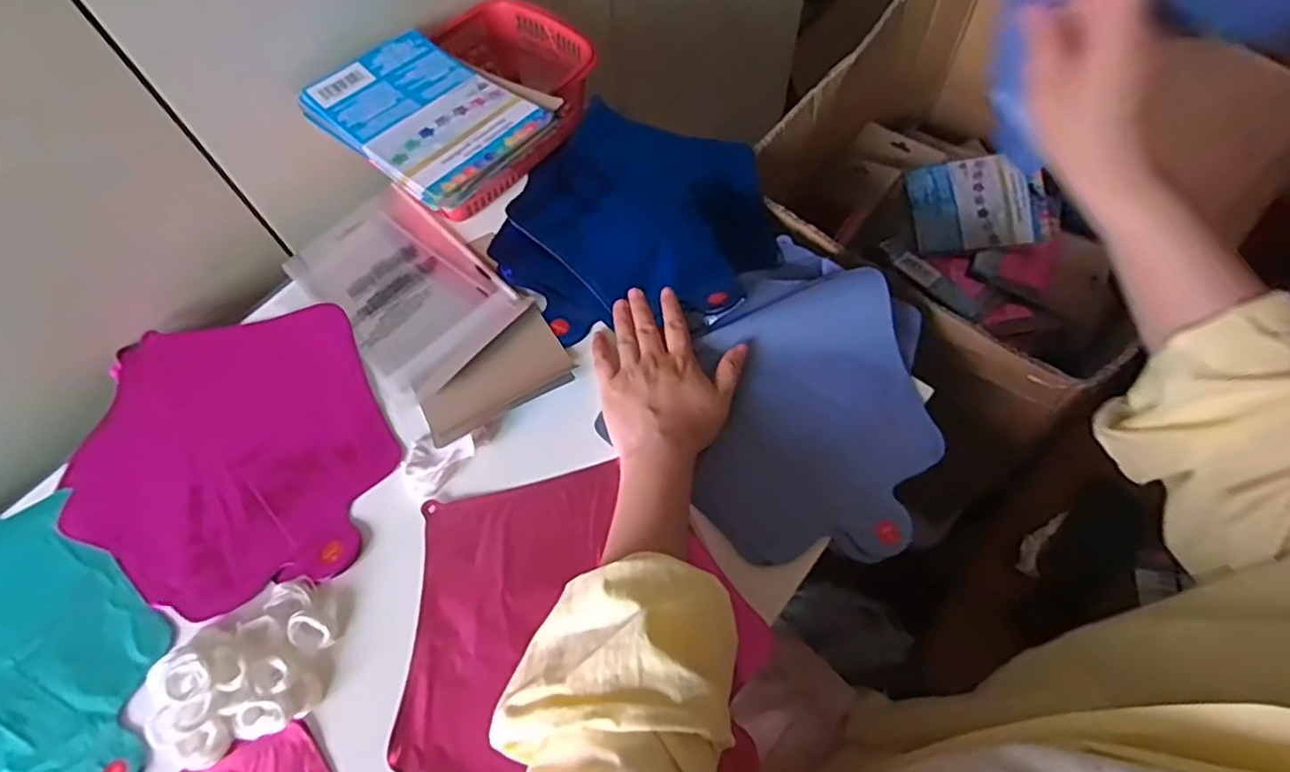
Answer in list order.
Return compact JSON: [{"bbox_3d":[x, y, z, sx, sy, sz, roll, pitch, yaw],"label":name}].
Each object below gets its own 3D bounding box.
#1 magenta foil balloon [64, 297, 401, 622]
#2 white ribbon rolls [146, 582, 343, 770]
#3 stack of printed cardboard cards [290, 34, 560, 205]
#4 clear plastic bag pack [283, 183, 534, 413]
[{"bbox_3d":[-0.310,0.048,0.489,0.228,0.008,0.225,-15,63,-5],"label":"magenta foil balloon"},{"bbox_3d":[-0.248,0.177,0.402,0.107,0.035,0.080,-35,66,-15],"label":"white ribbon rolls"},{"bbox_3d":[-0.171,-0.218,0.511,0.185,0.017,0.128,37,70,19],"label":"stack of printed cardboard cards"},{"bbox_3d":[-0.211,-0.084,0.553,0.199,0.011,0.132,40,71,20],"label":"clear plastic bag pack"}]

